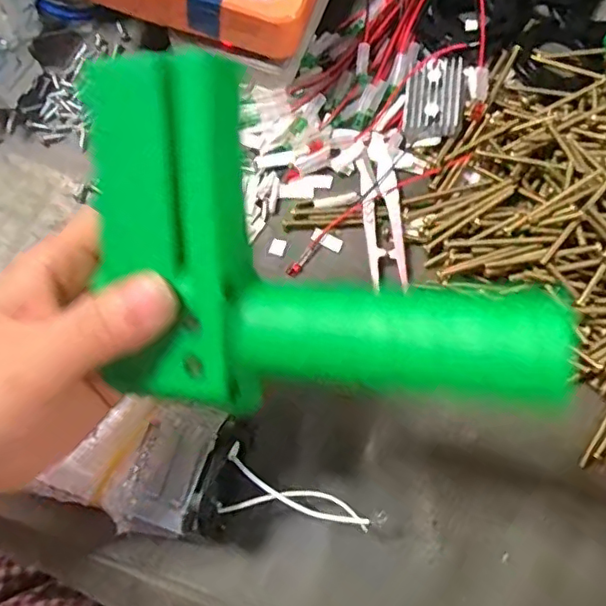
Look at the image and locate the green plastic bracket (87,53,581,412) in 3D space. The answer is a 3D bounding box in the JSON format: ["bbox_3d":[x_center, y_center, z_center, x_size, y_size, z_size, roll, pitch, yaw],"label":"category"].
[{"bbox_3d":[-0.004,-0.001,0.194,0.161,0.046,0.106,32,111,7],"label":"green plastic bracket"}]

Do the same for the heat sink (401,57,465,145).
[{"bbox_3d":[0.076,-0.116,0.331,0.033,0.014,0.048,9,76,2],"label":"heat sink"}]

